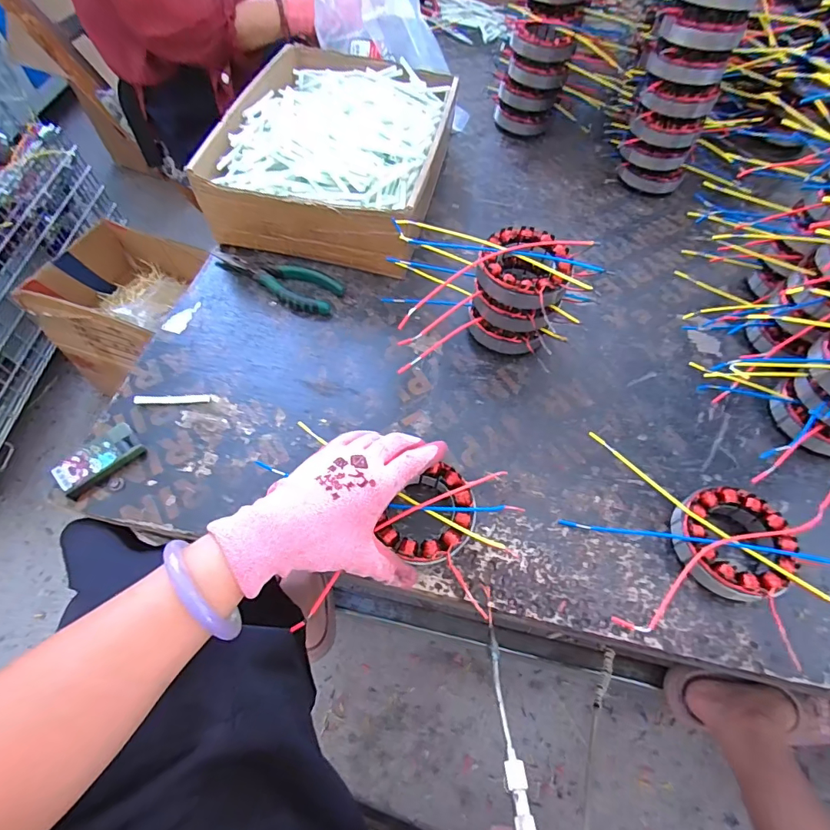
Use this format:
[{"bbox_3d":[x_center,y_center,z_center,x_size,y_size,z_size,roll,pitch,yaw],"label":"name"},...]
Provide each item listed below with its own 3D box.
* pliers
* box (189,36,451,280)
[{"bbox_3d":[-0.156,-0.153,0.507,0.148,0.014,0.058,17,60,8],"label":"pliers"},{"bbox_3d":[-0.090,-0.330,0.564,0.234,0.101,0.317,11,60,5],"label":"box"}]

